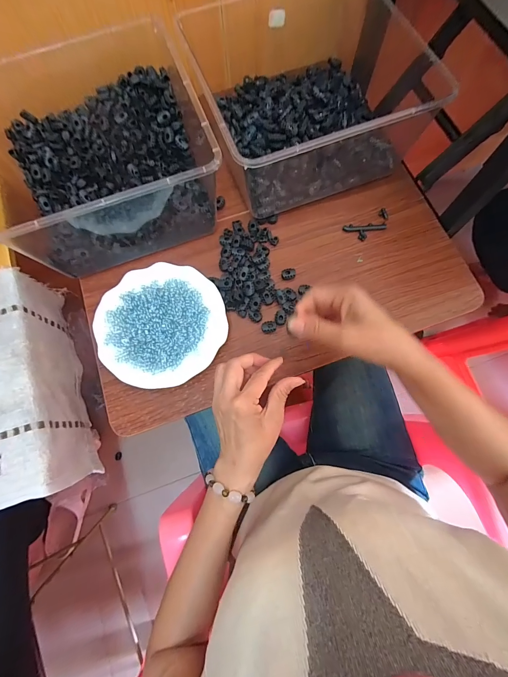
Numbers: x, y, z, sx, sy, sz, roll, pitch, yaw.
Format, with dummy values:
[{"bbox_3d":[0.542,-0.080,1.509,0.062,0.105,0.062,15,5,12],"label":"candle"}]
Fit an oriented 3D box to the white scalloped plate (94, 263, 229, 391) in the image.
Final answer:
[{"bbox_3d":[-0.134,-0.020,0.438,0.181,0.030,0.180,0,75,1],"label":"white scalloped plate"}]

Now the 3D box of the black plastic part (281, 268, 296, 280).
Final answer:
[{"bbox_3d":[0.055,-0.102,0.463,0.023,0.008,0.016,-4,75,0],"label":"black plastic part"}]

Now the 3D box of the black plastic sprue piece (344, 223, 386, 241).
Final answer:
[{"bbox_3d":[0.183,-0.176,0.482,0.069,0.004,0.030,-3,75,1],"label":"black plastic sprue piece"}]

